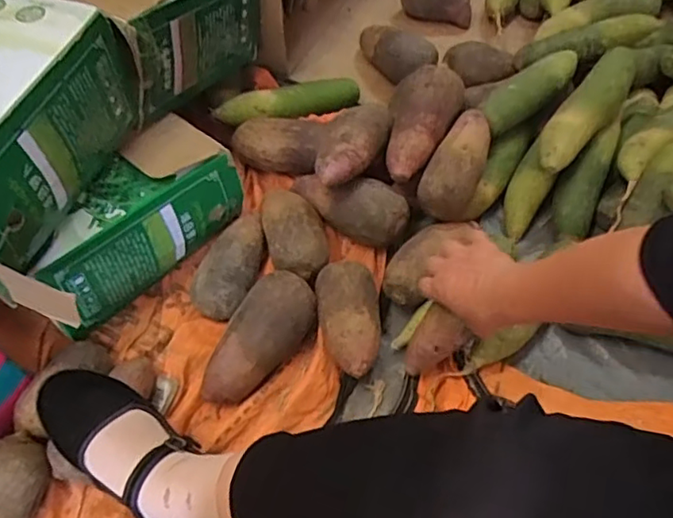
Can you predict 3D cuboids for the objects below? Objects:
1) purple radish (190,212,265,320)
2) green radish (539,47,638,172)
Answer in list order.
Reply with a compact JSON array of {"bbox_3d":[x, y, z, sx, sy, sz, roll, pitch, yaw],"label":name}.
[{"bbox_3d":[-0.127,0.006,0.736,0.070,0.058,0.145,8,58,4],"label":"purple radish"},{"bbox_3d":[0.337,-0.205,0.787,0.059,0.053,0.218,36,78,21],"label":"green radish"}]

